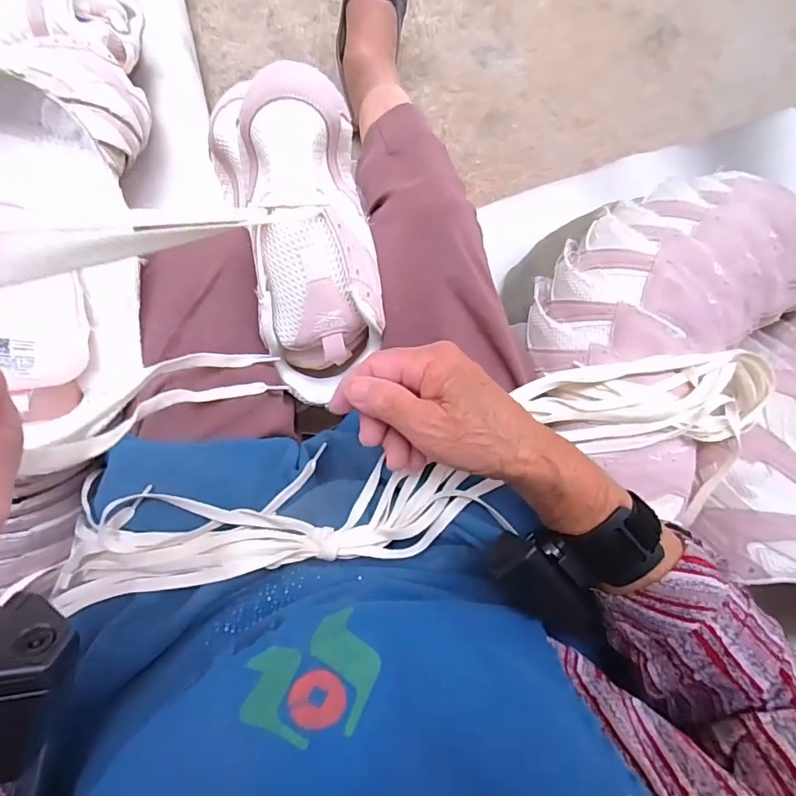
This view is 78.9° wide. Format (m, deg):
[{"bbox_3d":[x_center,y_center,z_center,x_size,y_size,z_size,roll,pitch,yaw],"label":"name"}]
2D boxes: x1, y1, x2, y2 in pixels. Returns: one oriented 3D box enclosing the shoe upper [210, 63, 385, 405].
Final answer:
[{"bbox_3d":[-0.066,-0.107,0.343,0.093,0.048,0.214,-9,106,-6],"label":"shoe upper"}]

